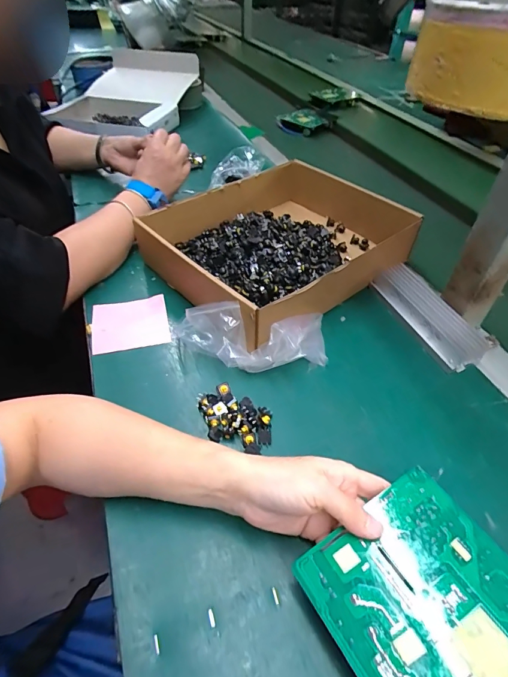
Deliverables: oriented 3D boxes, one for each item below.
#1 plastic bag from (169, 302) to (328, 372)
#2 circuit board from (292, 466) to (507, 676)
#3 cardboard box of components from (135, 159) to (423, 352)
[{"bbox_3d":[-0.006,-0.009,0.407,0.165,0.067,0.075,0,45,0],"label":"plastic bag"},{"bbox_3d":[0.106,0.161,0.227,0.113,0.004,0.129,-31,52,-12],"label":"circuit board"},{"bbox_3d":[0.044,-0.137,0.532,0.326,0.077,0.251,-29,52,-26],"label":"cardboard box of components"}]

